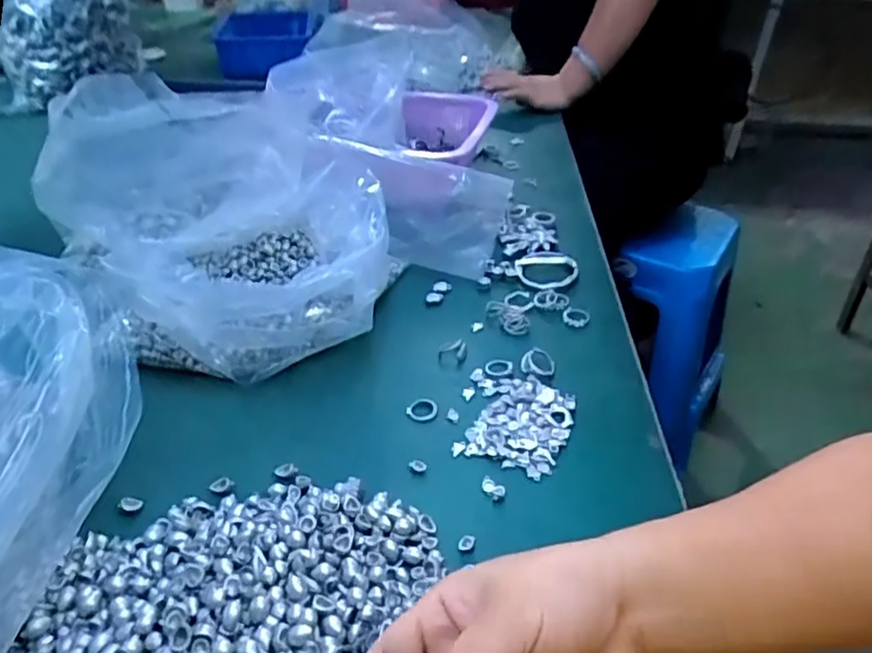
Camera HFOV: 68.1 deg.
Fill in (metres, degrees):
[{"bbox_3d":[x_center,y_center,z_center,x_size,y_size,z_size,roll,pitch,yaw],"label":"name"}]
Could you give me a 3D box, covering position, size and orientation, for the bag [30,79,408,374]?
[{"bbox_3d":[-0.197,-0.108,0.568,0.234,0.161,0.318,-16,39,-24],"label":"bag"}]

